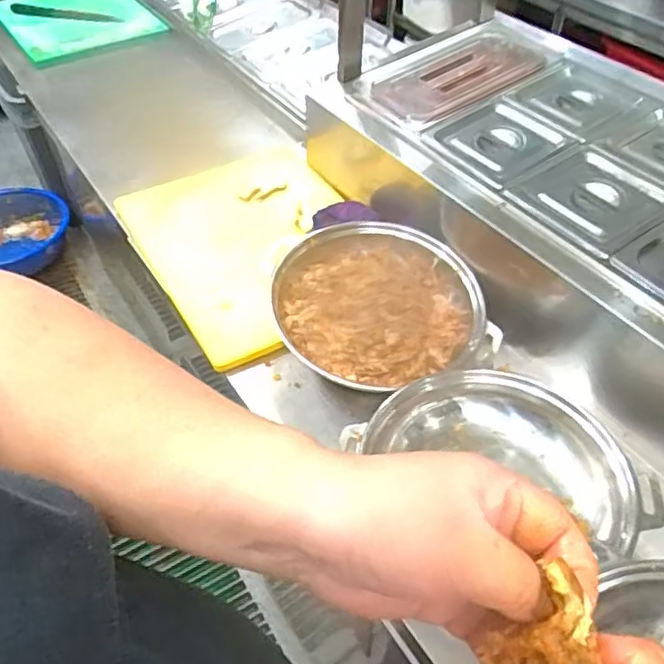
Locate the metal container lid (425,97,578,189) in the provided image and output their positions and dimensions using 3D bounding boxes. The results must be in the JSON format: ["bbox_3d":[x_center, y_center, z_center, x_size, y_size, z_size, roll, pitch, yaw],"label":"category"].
[{"bbox_3d":[0.247,-0.284,0.918,0.161,0.031,0.170,-23,51,-21],"label":"metal container lid"}]

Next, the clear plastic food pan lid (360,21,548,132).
[{"bbox_3d":[0.208,-0.453,1.074,0.361,0.031,0.232,-33,55,-27],"label":"clear plastic food pan lid"}]

